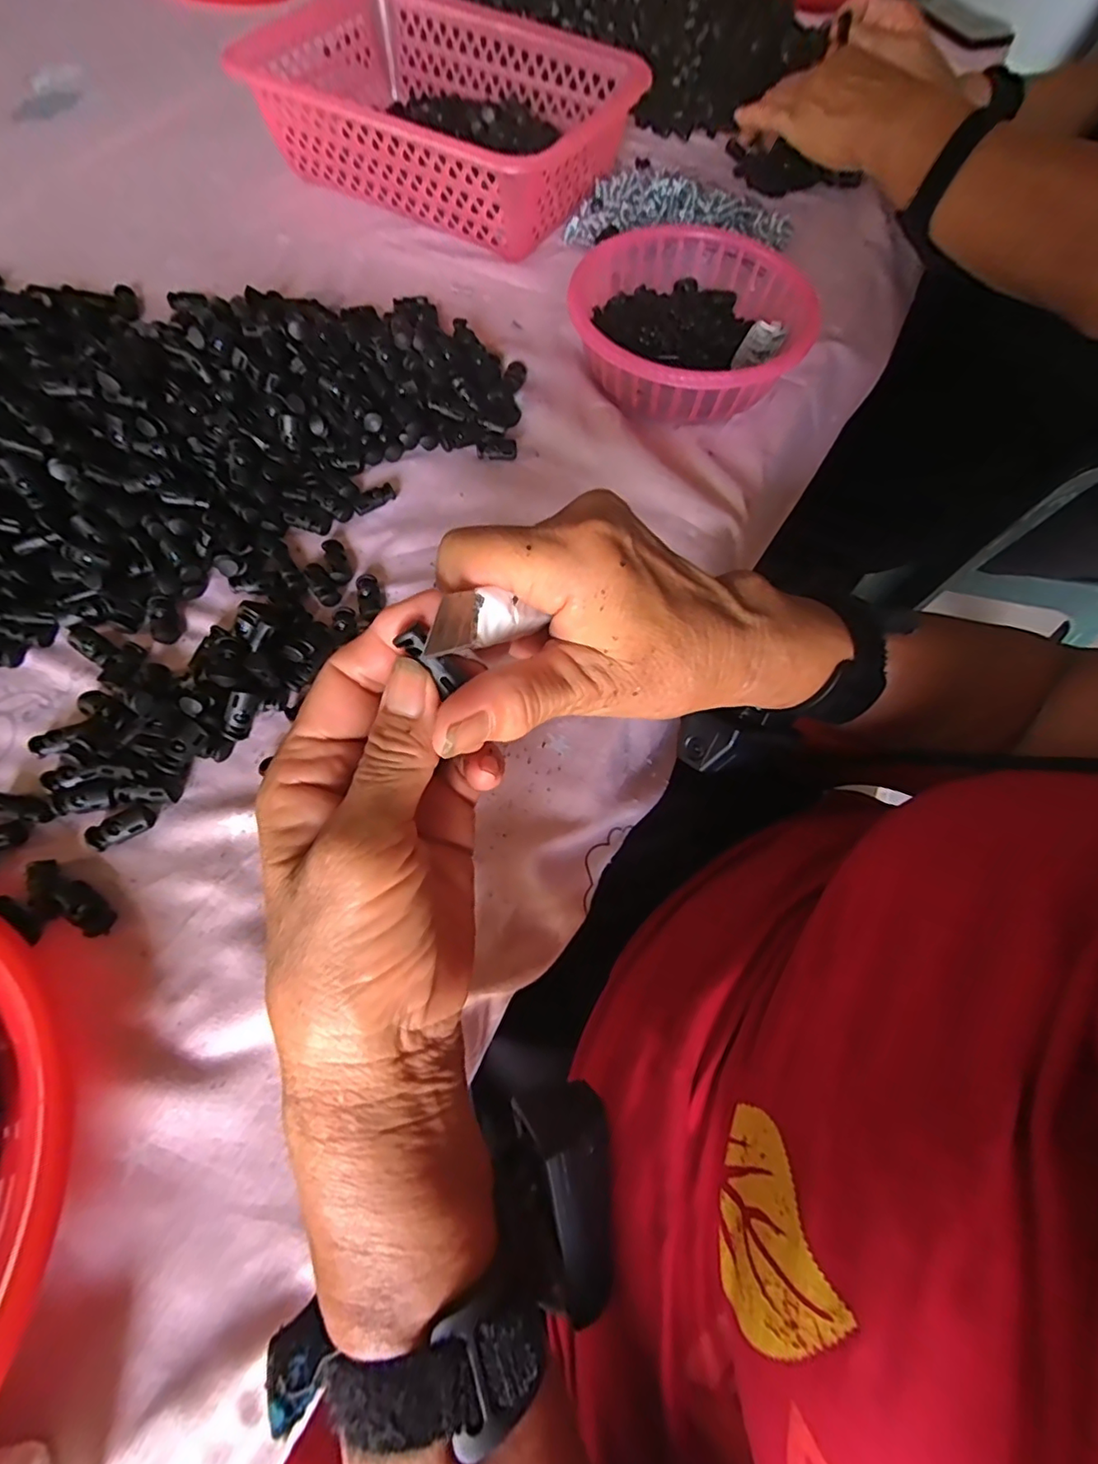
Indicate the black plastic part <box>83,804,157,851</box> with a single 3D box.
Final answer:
[{"bbox_3d":[-0.210,0.046,0.275,0.027,0.007,0.015,-25,71,-12],"label":"black plastic part"}]

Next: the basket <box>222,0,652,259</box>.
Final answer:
[{"bbox_3d":[-0.103,-0.545,0.493,0.307,0.071,0.200,28,69,9],"label":"basket"}]

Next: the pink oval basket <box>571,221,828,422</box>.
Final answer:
[{"bbox_3d":[0.103,-0.298,0.414,0.169,0.047,0.171,12,67,3],"label":"pink oval basket"}]

